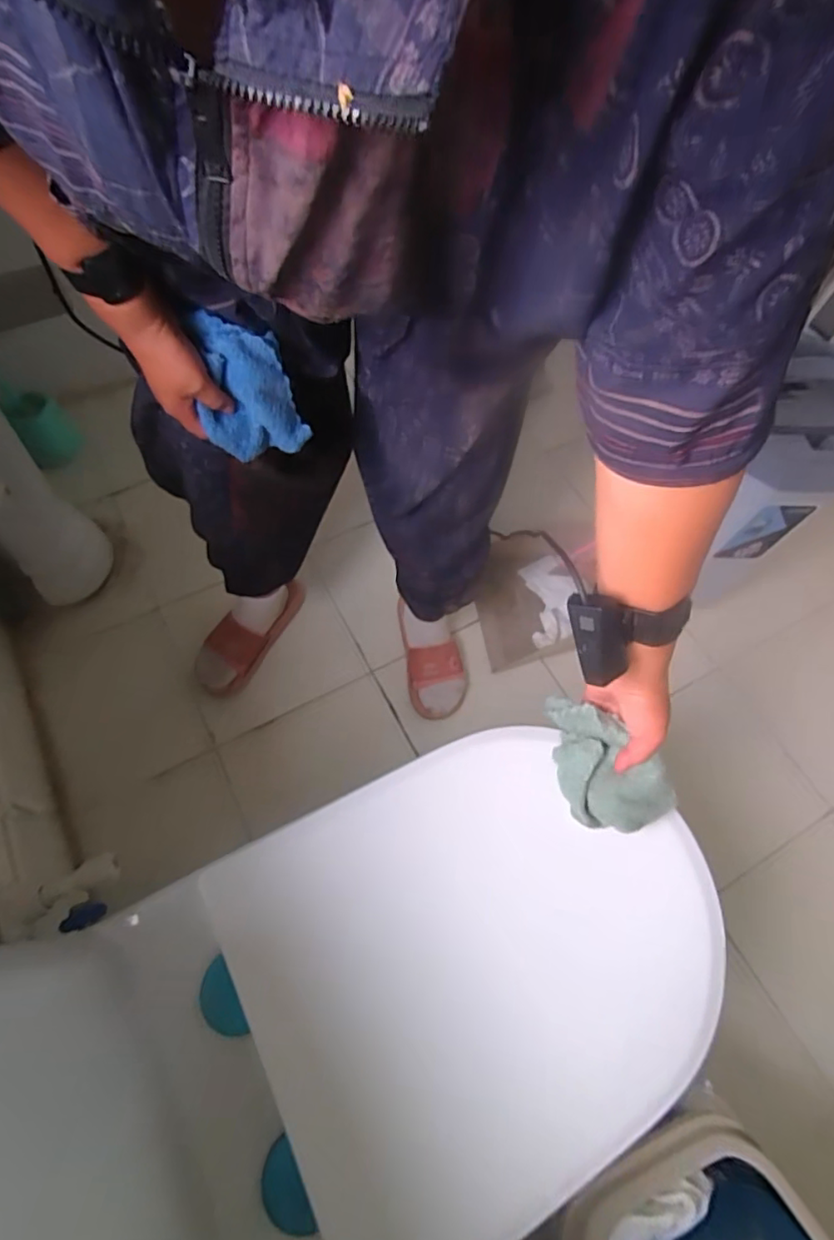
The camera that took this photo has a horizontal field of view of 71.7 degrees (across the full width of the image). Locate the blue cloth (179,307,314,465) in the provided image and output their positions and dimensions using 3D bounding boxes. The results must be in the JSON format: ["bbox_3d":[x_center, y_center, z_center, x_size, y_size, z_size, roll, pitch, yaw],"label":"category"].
[{"bbox_3d":[-0.173,-0.229,0.574,0.095,0.143,0.021,-27,40,-9],"label":"blue cloth"}]

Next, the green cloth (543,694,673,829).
[{"bbox_3d":[0.166,0.139,0.539,0.077,0.070,0.135,-39,71,-21],"label":"green cloth"}]

